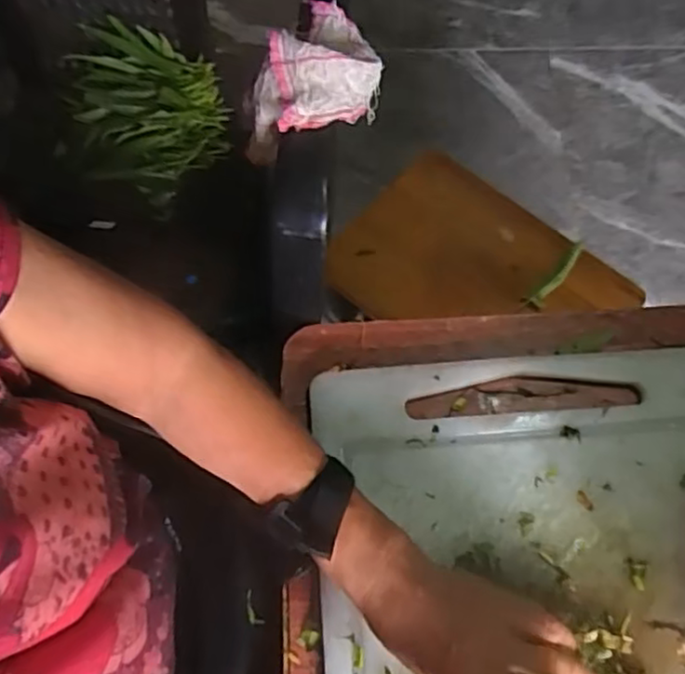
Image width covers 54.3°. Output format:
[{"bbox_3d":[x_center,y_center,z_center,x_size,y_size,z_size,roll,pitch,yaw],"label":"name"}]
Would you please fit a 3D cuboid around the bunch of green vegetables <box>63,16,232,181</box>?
[{"bbox_3d":[-0.203,-0.244,0.683,0.145,0.059,0.166,-23,68,-8],"label":"bunch of green vegetables"}]

